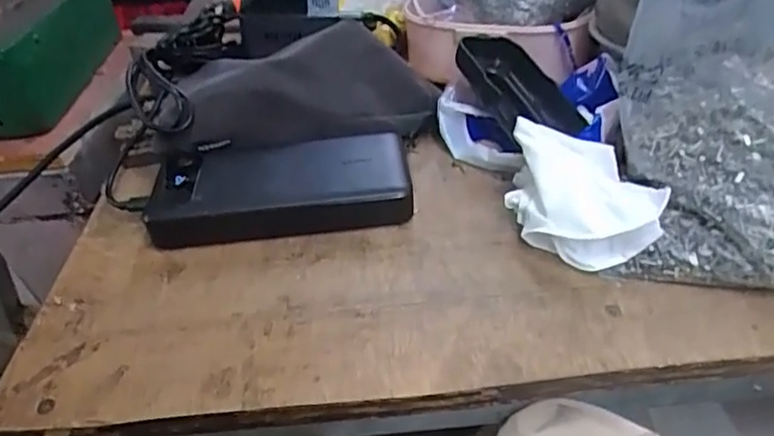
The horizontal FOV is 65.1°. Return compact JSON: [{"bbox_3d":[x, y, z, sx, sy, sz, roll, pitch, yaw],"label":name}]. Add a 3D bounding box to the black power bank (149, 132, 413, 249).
[{"bbox_3d":[-0.065,-0.019,0.378,0.154,0.023,0.073,-5,38,0],"label":"black power bank"}]

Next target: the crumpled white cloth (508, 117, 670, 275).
[{"bbox_3d":[0.104,-0.013,0.332,0.072,0.048,0.078,0,39,6],"label":"crumpled white cloth"}]

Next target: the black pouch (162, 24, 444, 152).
[{"bbox_3d":[-0.060,-0.086,0.428,0.182,0.058,0.101,-11,39,-7],"label":"black pouch"}]

